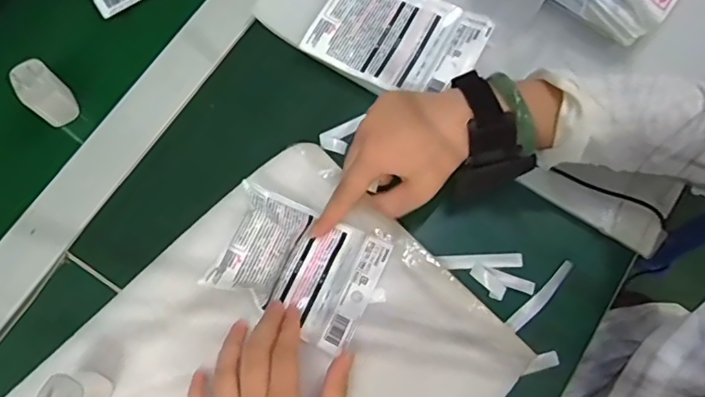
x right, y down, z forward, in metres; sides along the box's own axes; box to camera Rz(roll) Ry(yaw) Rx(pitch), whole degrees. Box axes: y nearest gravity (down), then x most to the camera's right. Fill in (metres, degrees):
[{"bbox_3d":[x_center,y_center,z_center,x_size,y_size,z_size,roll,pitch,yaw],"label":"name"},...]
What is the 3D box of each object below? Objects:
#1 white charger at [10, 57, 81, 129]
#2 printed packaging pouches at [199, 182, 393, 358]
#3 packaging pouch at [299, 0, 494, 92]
[{"bbox_3d":[-0.268,-0.092,0.476,0.034,0.060,0.028,-39,78,-11],"label":"white charger"},{"bbox_3d":[-0.040,0.053,0.423,0.118,0.040,0.094,21,76,7],"label":"printed packaging pouches"},{"bbox_3d":[0.041,-0.149,0.502,0.146,0.015,0.107,25,75,6],"label":"packaging pouch"}]

